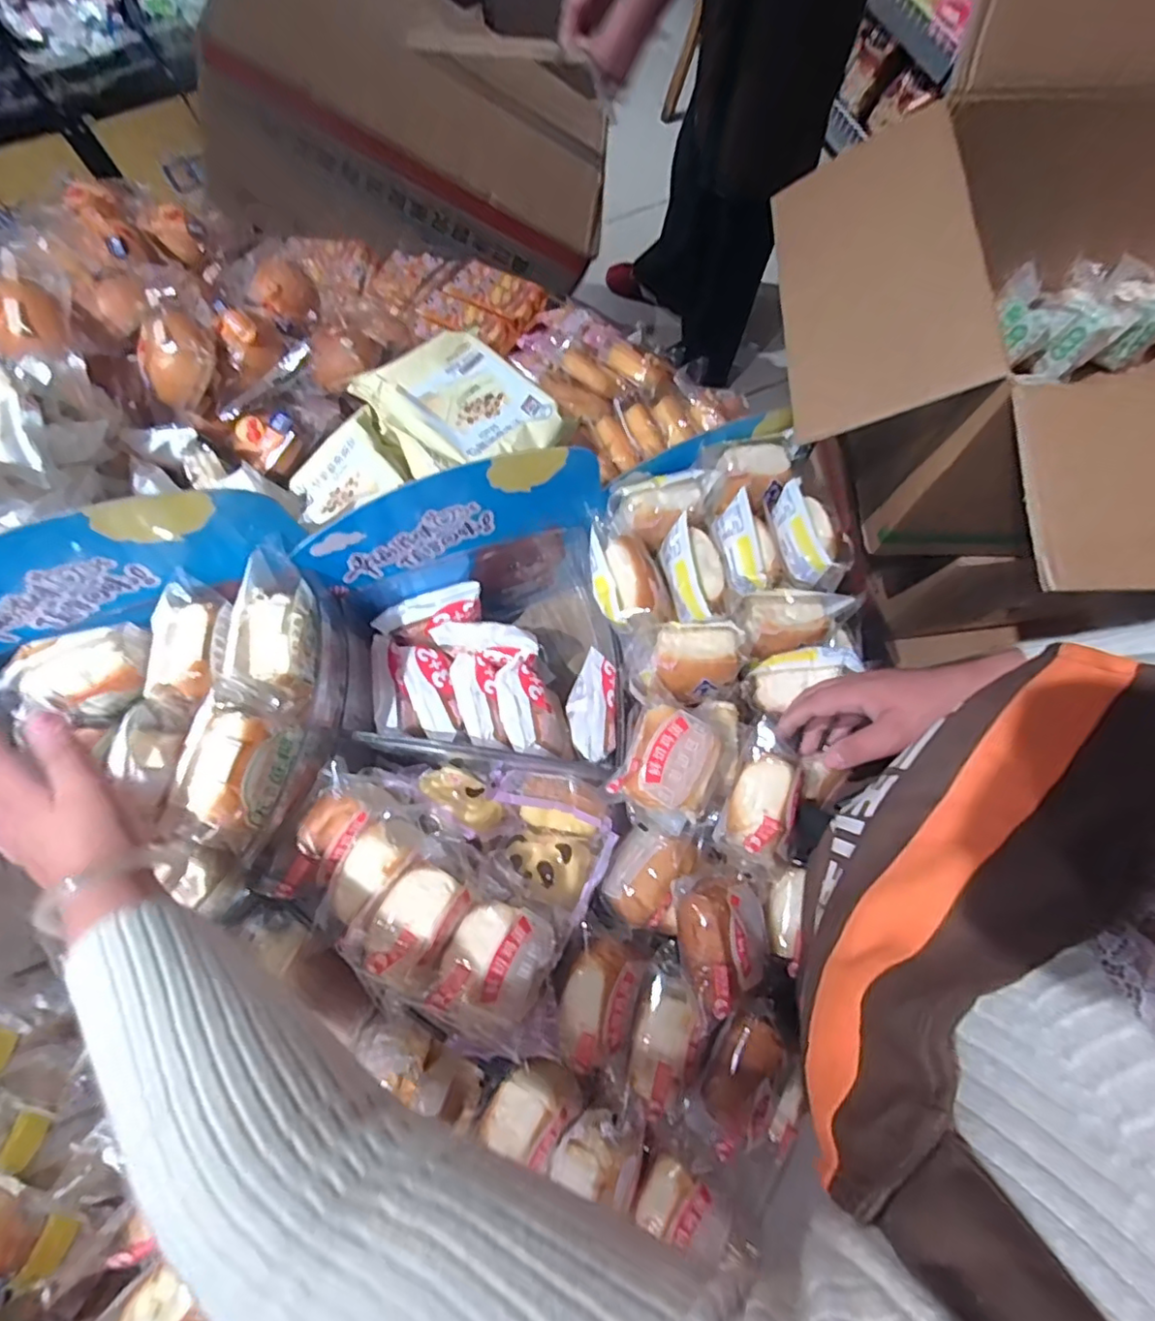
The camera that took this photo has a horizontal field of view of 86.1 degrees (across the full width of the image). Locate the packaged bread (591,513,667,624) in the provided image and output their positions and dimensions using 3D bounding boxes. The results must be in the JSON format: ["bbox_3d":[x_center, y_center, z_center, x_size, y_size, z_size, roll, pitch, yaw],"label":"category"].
[{"bbox_3d":[0.043,-0.082,0.570,0.058,0.040,0.108,-11,73,-1],"label":"packaged bread"}]

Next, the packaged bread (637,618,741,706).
[{"bbox_3d":[0.108,0.002,0.582,0.087,0.052,0.070,7,73,4],"label":"packaged bread"}]

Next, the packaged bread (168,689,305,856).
[{"bbox_3d":[-0.255,0.087,0.465,0.055,0.064,0.106,12,73,6],"label":"packaged bread"}]

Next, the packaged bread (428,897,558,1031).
[{"bbox_3d":[-0.060,0.234,0.475,0.075,0.079,0.087,21,75,9],"label":"packaged bread"}]

